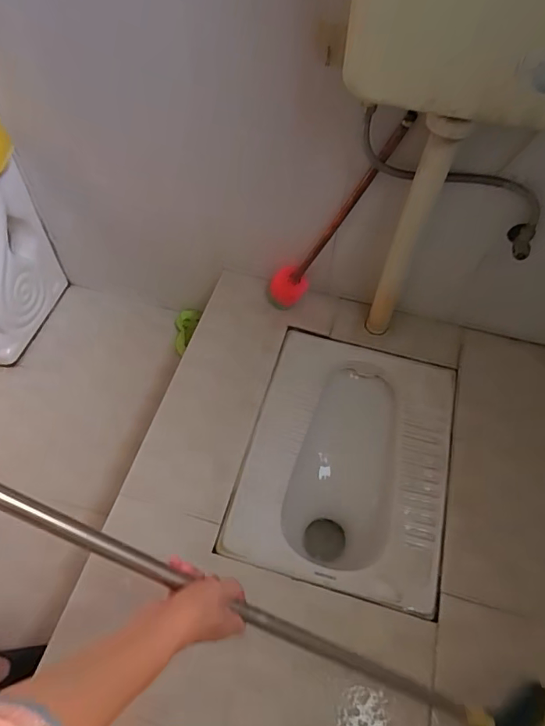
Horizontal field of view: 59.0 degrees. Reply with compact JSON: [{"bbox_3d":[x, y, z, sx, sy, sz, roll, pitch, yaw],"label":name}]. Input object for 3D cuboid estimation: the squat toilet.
[{"bbox_3d":[0.156,0.220,1.048,0.385,0.193,0.520,15,59,7],"label":"squat toilet"}]

